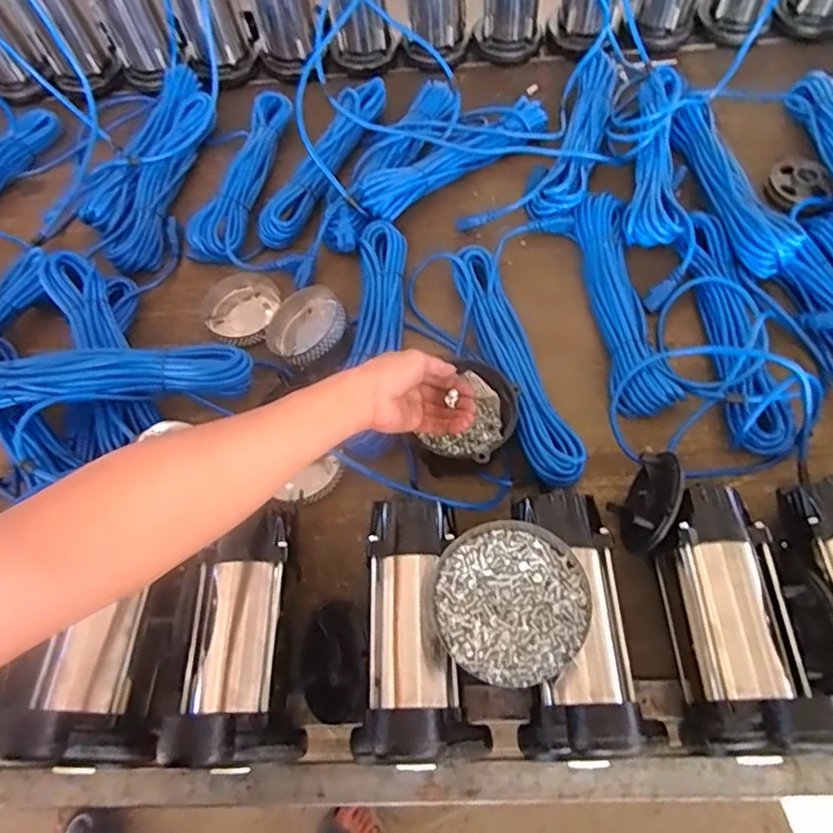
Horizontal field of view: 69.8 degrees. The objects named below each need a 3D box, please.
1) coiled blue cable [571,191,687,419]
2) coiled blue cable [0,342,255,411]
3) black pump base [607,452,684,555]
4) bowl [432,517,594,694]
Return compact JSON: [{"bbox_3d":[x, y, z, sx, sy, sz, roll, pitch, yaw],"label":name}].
[{"bbox_3d":[0.256,-0.151,0.771,0.075,0.048,0.337,-6,62,1],"label":"coiled blue cable"},{"bbox_3d":[-0.382,-0.047,0.702,0.356,0.070,0.065,-10,62,-1],"label":"coiled blue cable"},{"bbox_3d":[0.232,0.089,0.616,0.055,0.100,0.104,22,66,15],"label":"black pump base"},{"bbox_3d":[0.084,0.165,0.530,0.133,0.037,0.131,-2,62,3],"label":"bowl"}]

